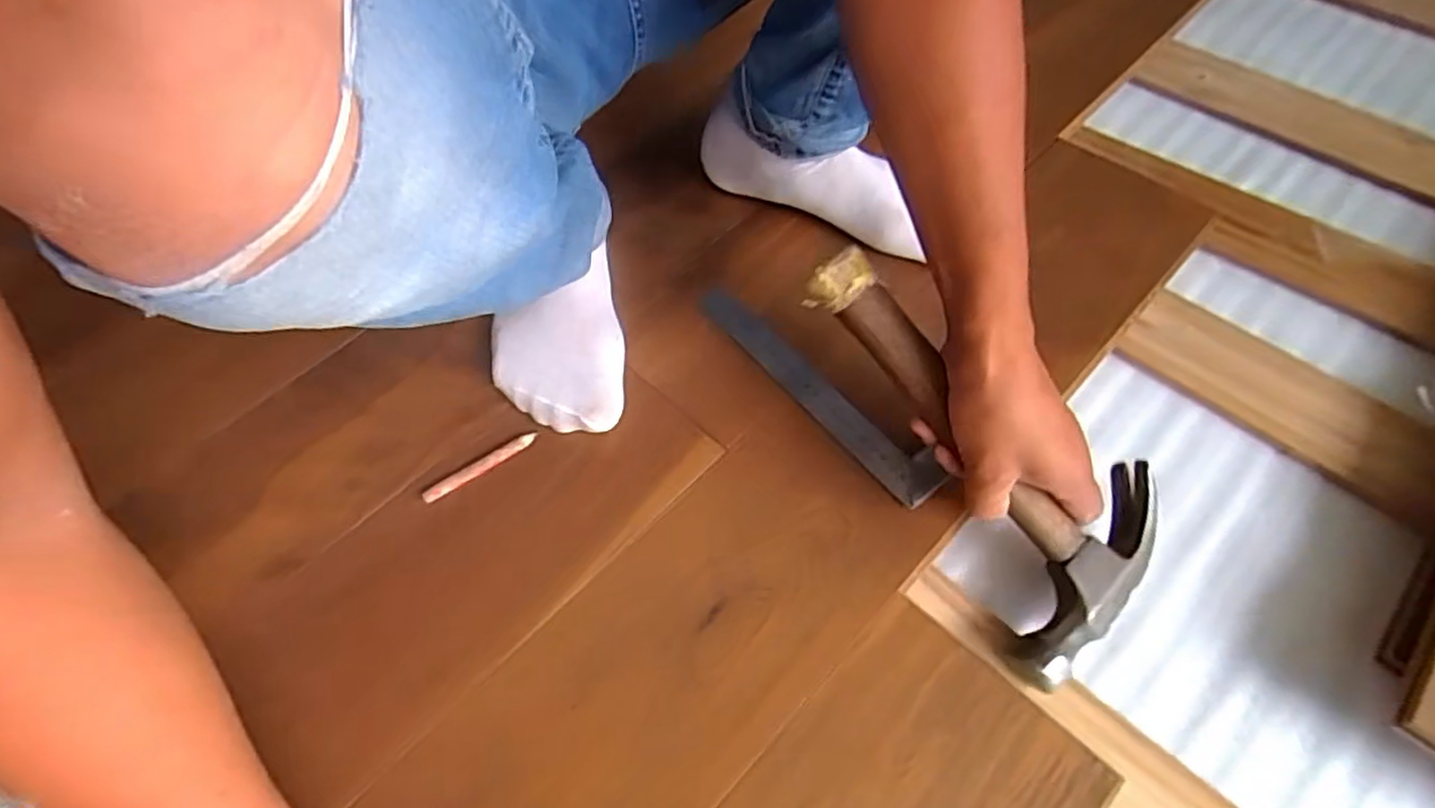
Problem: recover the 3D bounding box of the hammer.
[{"bbox_3d":[0.157,0.020,0.440,0.142,0.031,0.271,-39,90,-19],"label":"hammer"}]

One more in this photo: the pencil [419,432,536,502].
[{"bbox_3d":[-0.173,0.046,0.519,0.087,0.008,0.010,-32,61,-15],"label":"pencil"}]

